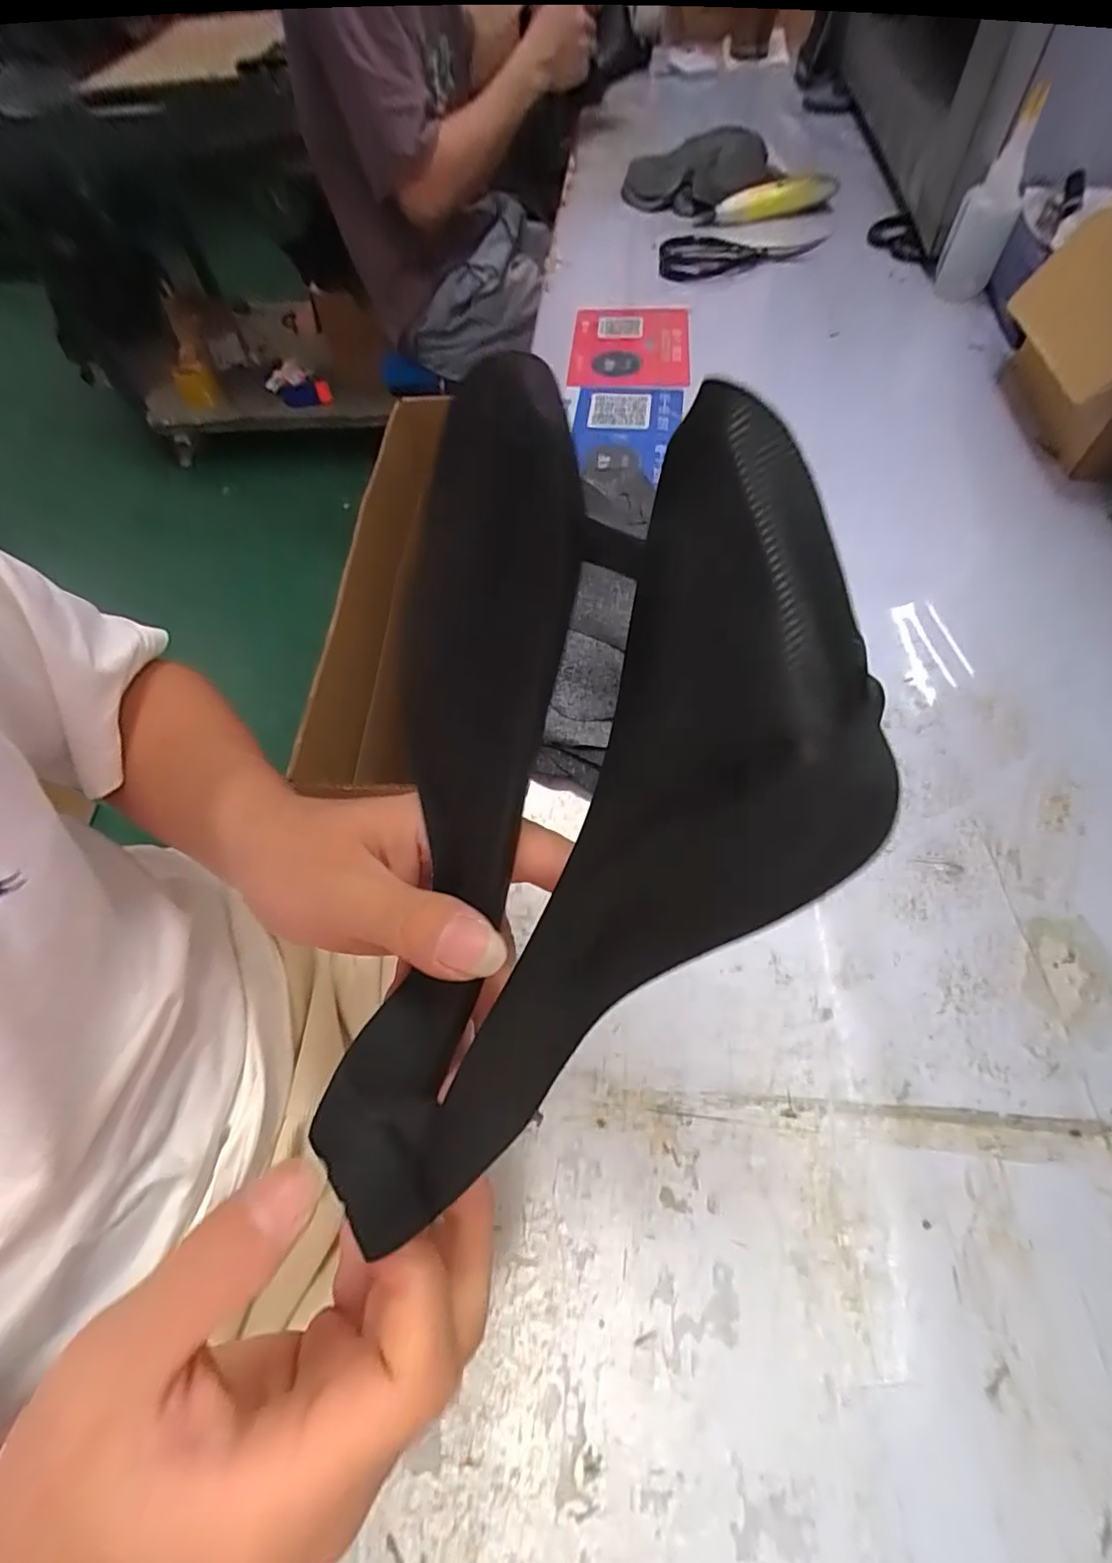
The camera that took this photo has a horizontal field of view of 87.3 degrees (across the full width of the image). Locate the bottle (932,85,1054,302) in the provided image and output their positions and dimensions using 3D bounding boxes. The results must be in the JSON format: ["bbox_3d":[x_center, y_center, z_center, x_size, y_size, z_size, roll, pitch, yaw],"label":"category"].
[{"bbox_3d":[0.407,-0.538,0.549,0.052,0.146,0.032,28,65,19],"label":"bottle"}]

